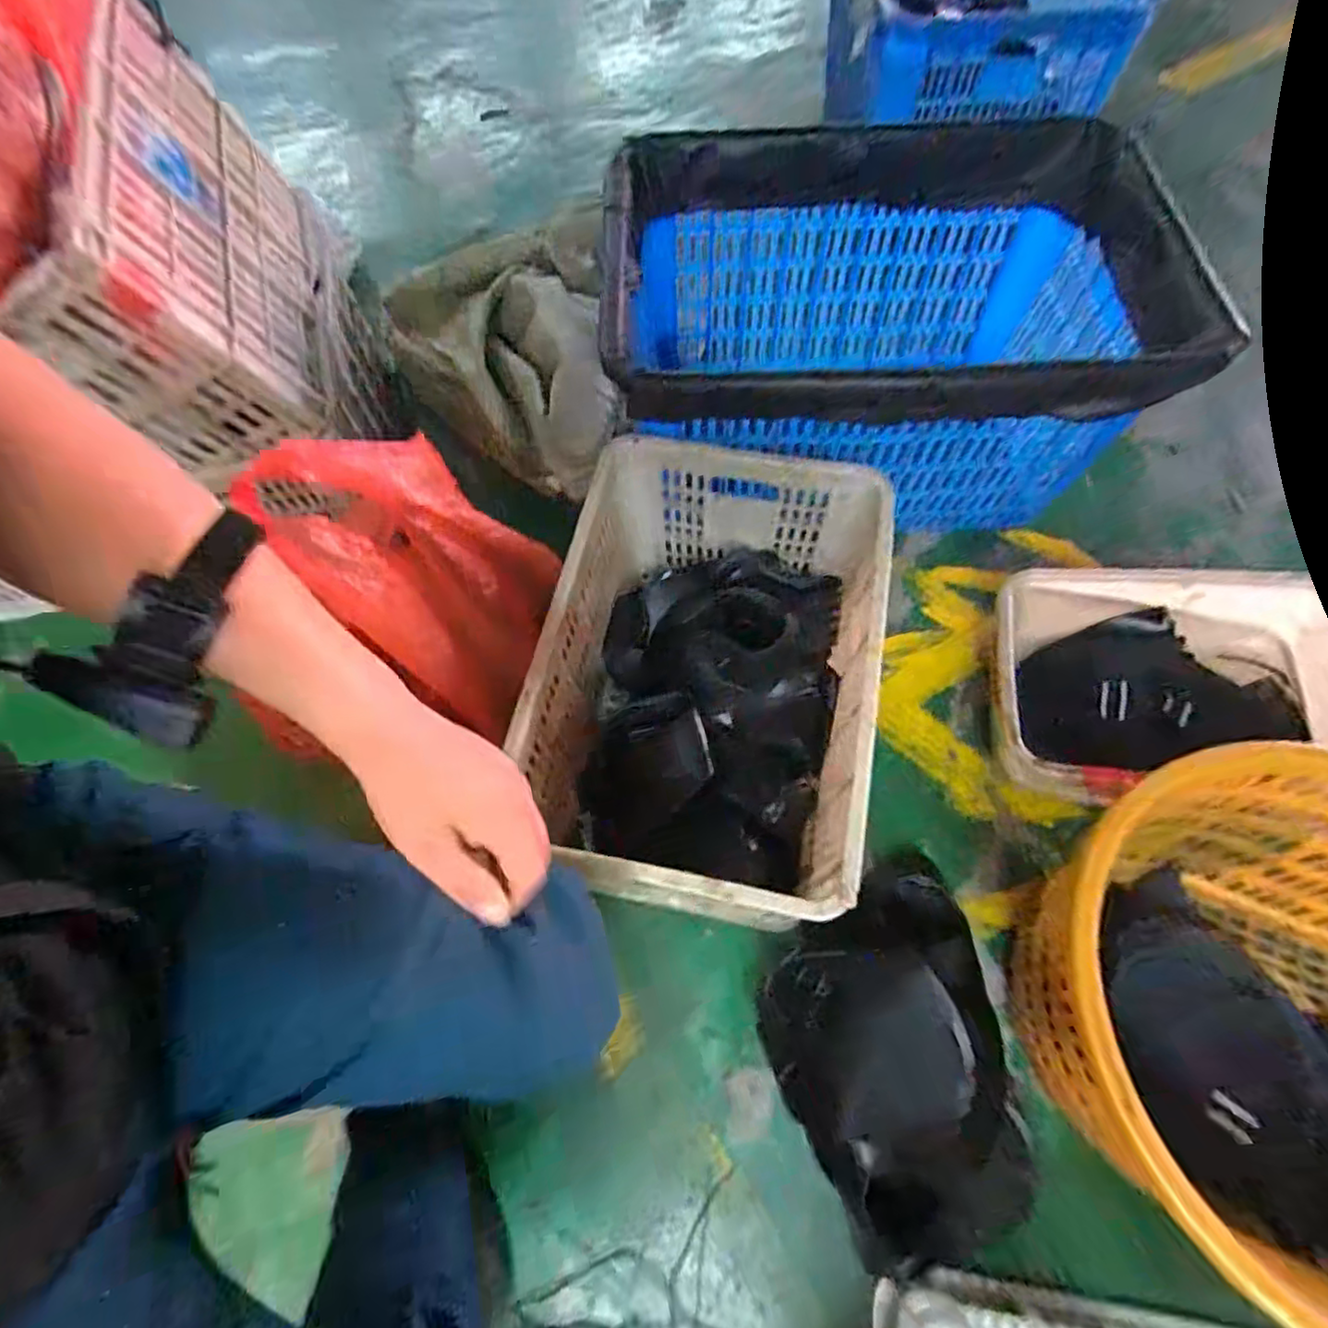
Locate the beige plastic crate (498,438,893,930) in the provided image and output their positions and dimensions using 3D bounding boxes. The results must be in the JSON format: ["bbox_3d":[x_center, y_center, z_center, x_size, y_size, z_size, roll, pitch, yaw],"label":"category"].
[{"bbox_3d":[0.048,0.029,0.822,0.370,0.287,0.523,10,65,7],"label":"beige plastic crate"}]

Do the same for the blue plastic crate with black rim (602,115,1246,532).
[{"bbox_3d":[0.320,-0.496,1.005,0.758,0.327,0.546,1,64,2],"label":"blue plastic crate with black rim"}]

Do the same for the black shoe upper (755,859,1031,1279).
[{"bbox_3d":[0.256,0.435,0.735,0.252,0.067,0.388,-10,64,-3],"label":"black shoe upper"}]

